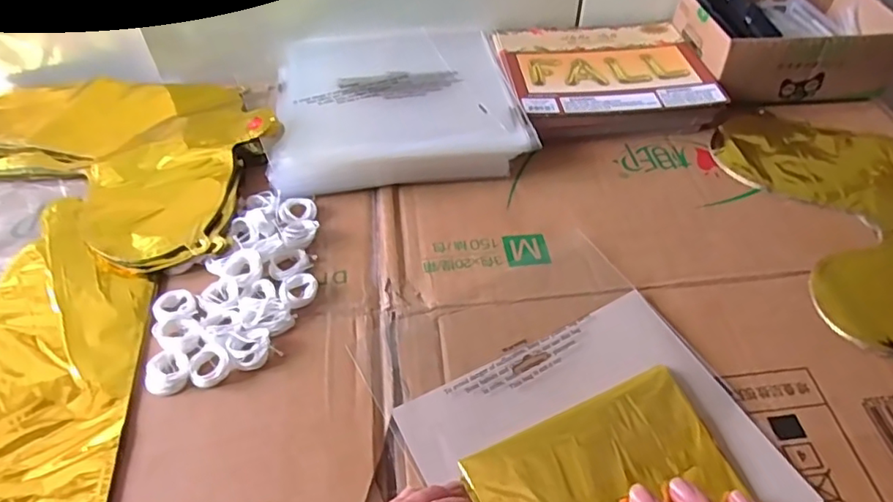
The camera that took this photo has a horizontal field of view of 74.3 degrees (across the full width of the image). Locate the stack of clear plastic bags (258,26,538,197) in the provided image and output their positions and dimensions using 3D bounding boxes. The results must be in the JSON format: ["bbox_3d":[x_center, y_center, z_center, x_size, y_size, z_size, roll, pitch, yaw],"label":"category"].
[{"bbox_3d":[-0.050,-0.147,0.569,0.221,0.032,0.220,-8,48,-6],"label":"stack of clear plastic bags"}]

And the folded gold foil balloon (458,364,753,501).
[{"bbox_3d":[0.095,0.135,0.333,0.141,0.016,0.102,-19,51,-16],"label":"folded gold foil balloon"}]

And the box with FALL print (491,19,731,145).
[{"bbox_3d":[0.156,-0.178,0.595,0.189,0.030,0.183,-6,48,-5],"label":"box with FALL print"}]

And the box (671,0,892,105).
[{"bbox_3d":[0.339,-0.218,0.601,0.181,0.065,0.135,-5,48,-4],"label":"box"}]

